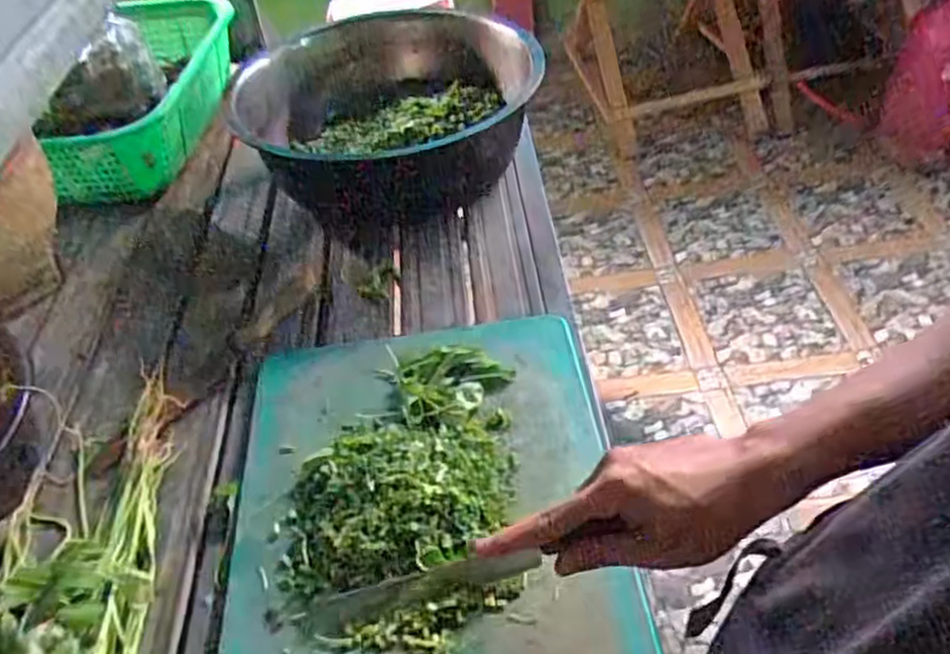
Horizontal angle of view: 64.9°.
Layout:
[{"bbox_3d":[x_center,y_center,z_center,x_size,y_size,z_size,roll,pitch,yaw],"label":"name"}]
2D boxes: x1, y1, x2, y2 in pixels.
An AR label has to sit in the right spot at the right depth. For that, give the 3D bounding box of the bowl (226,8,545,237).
[{"bbox_3d":[-0.111,-0.288,0.954,0.351,0.150,0.405,-14,44,-7],"label":"bowl"}]

